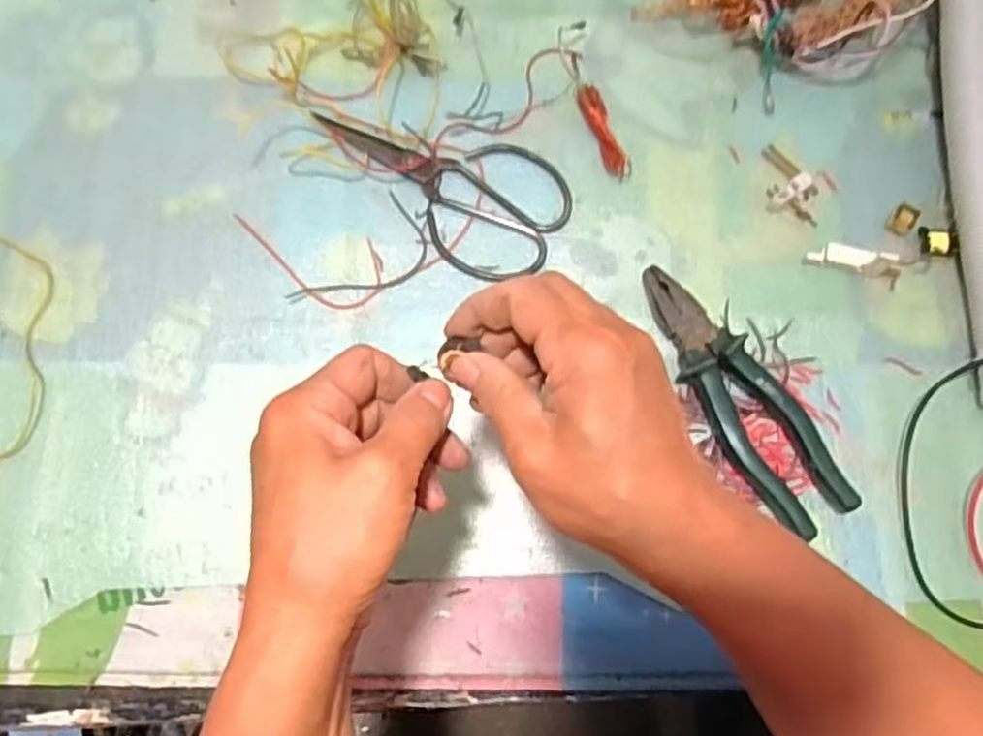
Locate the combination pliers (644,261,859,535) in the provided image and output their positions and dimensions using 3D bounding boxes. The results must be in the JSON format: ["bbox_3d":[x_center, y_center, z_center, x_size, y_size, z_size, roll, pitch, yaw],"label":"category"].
[{"bbox_3d":[0.159,0.018,0.485,0.052,0.025,0.191,-31,77,-7],"label":"combination pliers"}]

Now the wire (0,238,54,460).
[{"bbox_3d":[-0.348,-0.050,0.525,0.072,0.004,0.229,-19,76,-4],"label":"wire"}]

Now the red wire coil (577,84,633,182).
[{"bbox_3d":[0.083,-0.173,0.541,0.019,0.009,0.076,-19,76,-4],"label":"red wire coil"}]

